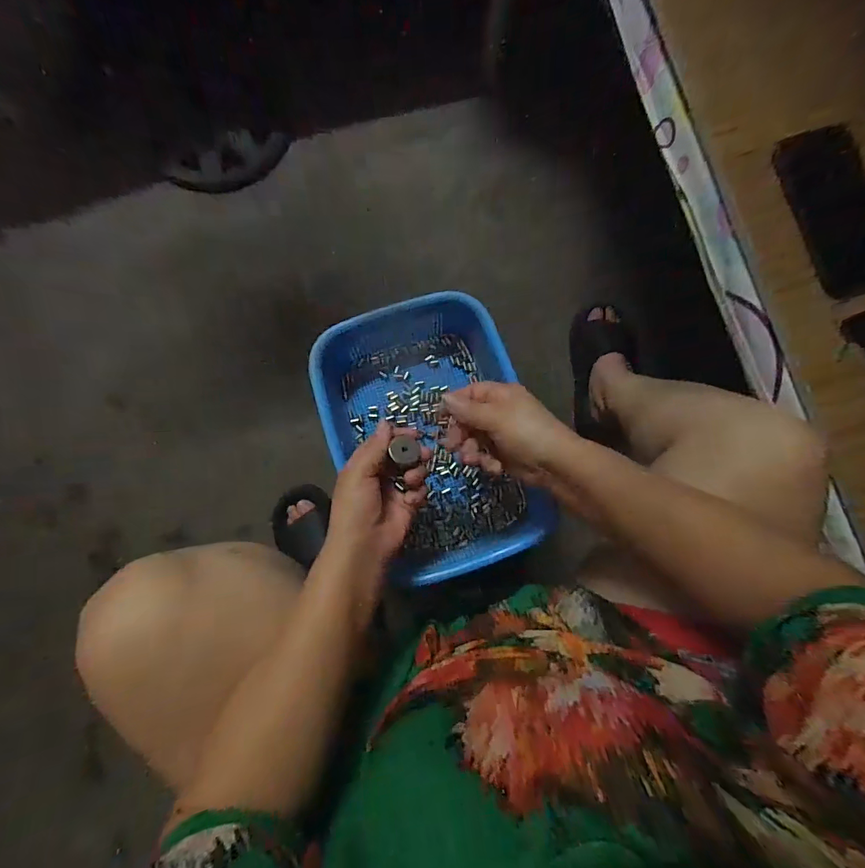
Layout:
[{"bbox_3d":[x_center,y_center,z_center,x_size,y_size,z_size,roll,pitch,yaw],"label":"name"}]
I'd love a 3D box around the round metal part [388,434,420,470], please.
[{"bbox_3d":[-0.025,0.013,0.396,0.030,0.004,0.030,10,55,-15],"label":"round metal part"}]

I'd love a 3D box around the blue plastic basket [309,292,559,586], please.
[{"bbox_3d":[-0.002,-0.003,0.493,0.198,0.073,0.299,-18,82,-5],"label":"blue plastic basket"}]

